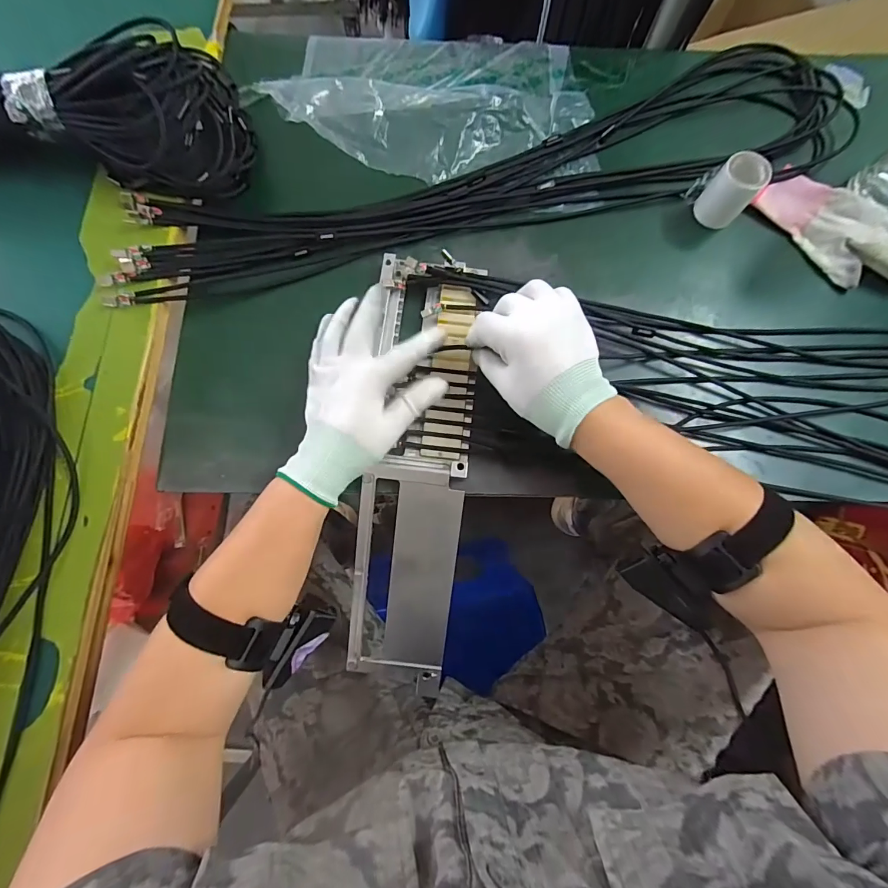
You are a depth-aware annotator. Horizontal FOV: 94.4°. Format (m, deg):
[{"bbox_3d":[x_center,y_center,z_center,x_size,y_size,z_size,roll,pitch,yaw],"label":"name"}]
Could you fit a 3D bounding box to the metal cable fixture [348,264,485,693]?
[{"bbox_3d":[-0.026,0.023,0.368,0.087,0.047,0.384,5,88,0],"label":"metal cable fixture"}]

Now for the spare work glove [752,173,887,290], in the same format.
[{"bbox_3d":[0.405,-0.216,0.408,0.087,0.029,0.164,-40,81,-9],"label":"spare work glove"}]

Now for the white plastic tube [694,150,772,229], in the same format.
[{"bbox_3d":[0.275,-0.243,0.392,0.041,0.044,0.038,44,81,8],"label":"white plastic tube"}]

